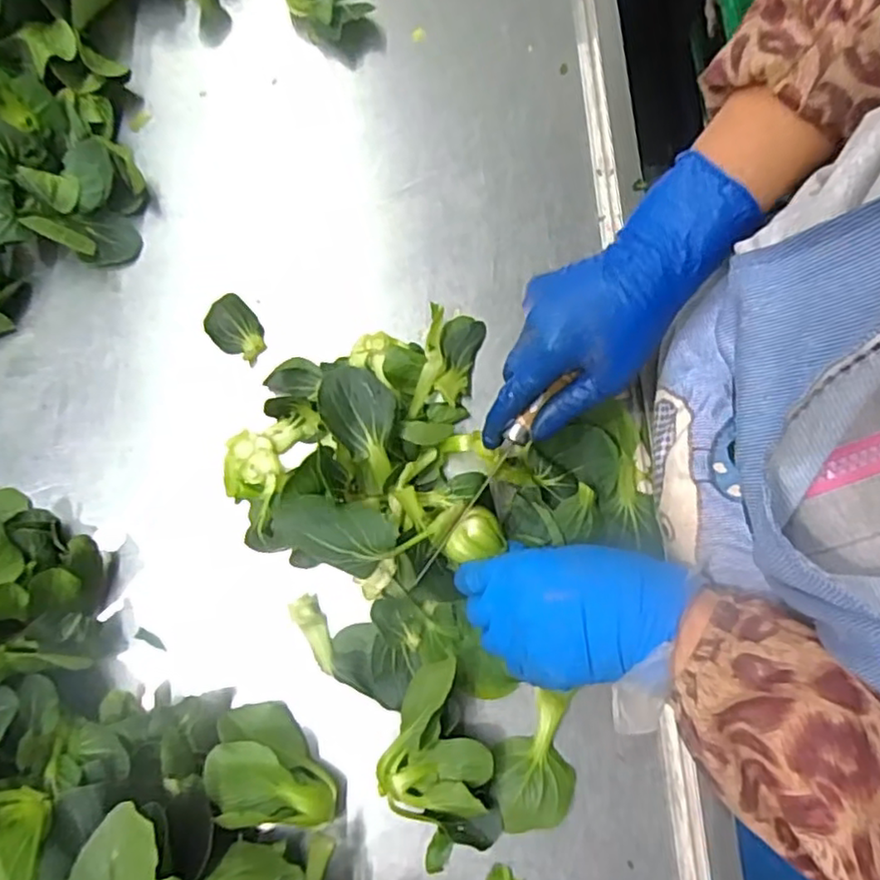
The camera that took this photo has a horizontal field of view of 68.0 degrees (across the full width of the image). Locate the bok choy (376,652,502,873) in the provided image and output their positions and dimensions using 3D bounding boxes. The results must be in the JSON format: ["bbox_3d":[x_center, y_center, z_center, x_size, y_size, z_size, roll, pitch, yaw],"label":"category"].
[{"bbox_3d":[-0.003,0.188,0.374,0.063,0.036,0.102,-23,78,-6],"label":"bok choy"}]

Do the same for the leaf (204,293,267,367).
[{"bbox_3d":[-0.142,-0.076,0.454,0.032,0.014,0.047,-40,80,-9],"label":"leaf"}]

